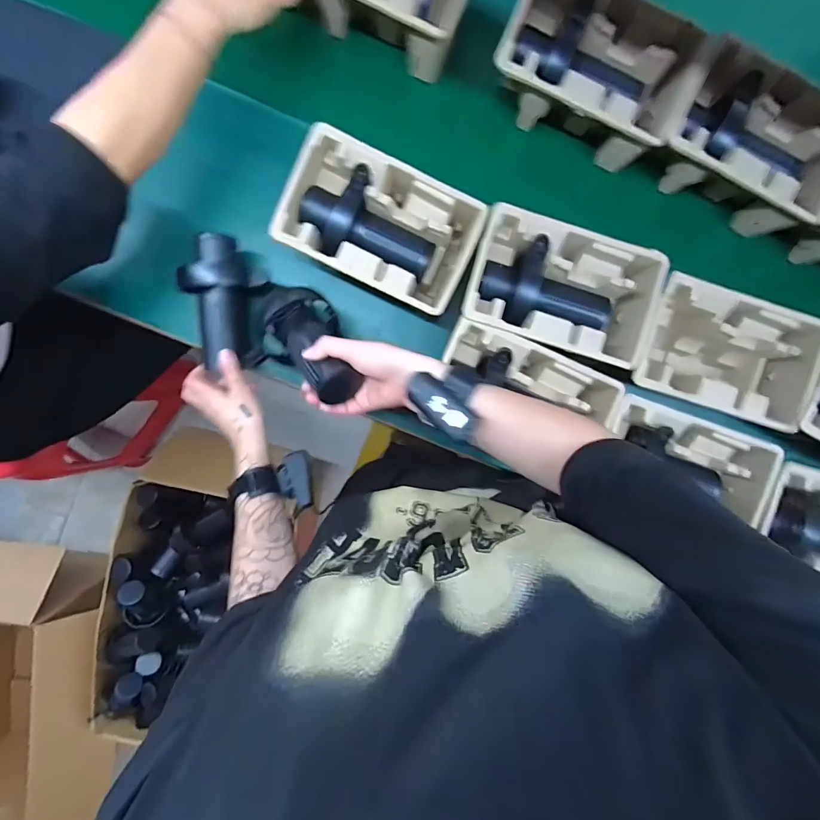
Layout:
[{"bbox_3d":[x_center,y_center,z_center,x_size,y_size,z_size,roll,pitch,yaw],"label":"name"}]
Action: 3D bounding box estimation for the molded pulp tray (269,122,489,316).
[{"bbox_3d":[-0.037,-0.224,0.542,0.225,0.083,0.144,22,93,-5],"label":"molded pulp tray"}]

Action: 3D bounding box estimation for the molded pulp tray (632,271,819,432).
[{"bbox_3d":[0.392,-0.074,0.573,0.218,0.112,0.137,17,94,-5],"label":"molded pulp tray"}]

